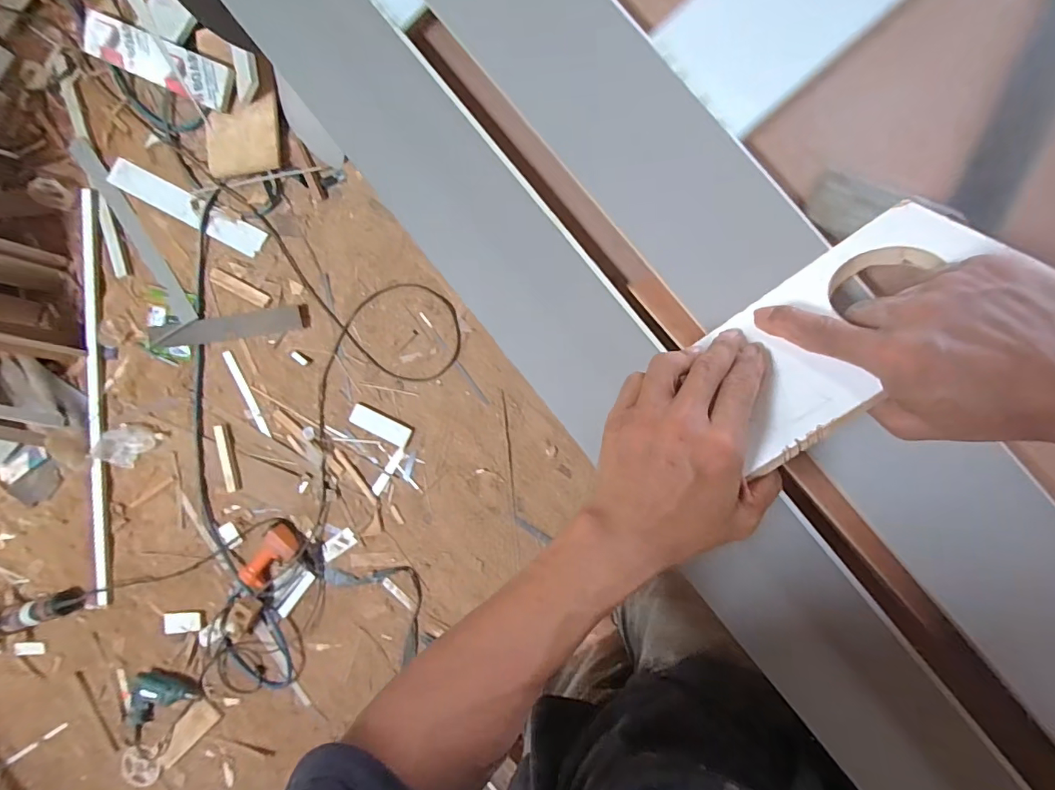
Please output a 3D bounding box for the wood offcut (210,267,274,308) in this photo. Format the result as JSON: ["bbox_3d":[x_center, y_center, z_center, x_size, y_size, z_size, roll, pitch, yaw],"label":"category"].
[{"bbox_3d":[-0.811,-0.303,1.324,0.197,0.011,0.039,28,96,5],"label":"wood offcut"}]

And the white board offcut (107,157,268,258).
[{"bbox_3d":[-0.966,-0.531,1.339,0.500,0.021,0.082,27,95,2],"label":"white board offcut"}]

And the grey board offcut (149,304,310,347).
[{"bbox_3d":[-0.842,-0.190,1.327,0.474,0.017,0.071,-7,92,8],"label":"grey board offcut"}]

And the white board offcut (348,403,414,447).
[{"bbox_3d":[-0.407,0.083,1.303,0.180,0.011,0.059,26,96,5],"label":"white board offcut"}]

